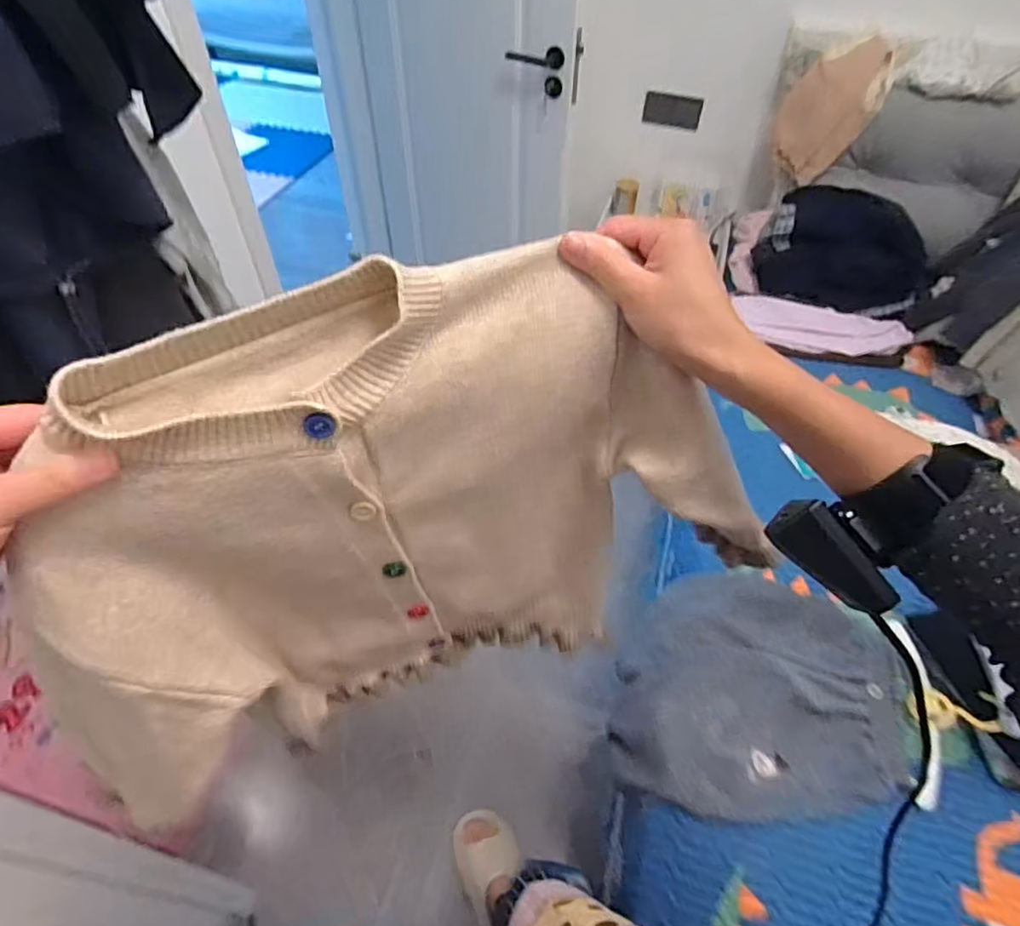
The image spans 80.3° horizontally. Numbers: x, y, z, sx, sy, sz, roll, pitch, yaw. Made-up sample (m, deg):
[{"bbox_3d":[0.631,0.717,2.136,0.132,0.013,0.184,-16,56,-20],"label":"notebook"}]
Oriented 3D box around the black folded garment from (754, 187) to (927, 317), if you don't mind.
[{"bbox_3d":[0.831,-0.520,1.512,0.380,0.201,0.236,30,56,23],"label":"black folded garment"}]

